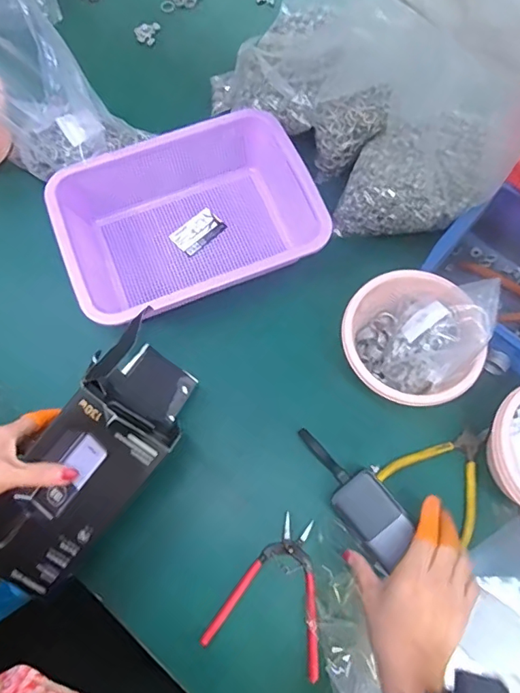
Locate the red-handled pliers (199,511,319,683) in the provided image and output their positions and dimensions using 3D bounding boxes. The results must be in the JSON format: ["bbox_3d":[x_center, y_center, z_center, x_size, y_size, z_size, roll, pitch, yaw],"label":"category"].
[{"bbox_3d":[0.015,0.254,0.527,0.118,0.014,0.143,13,71,4],"label":"red-handled pliers"}]

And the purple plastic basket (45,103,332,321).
[{"bbox_3d":[-0.091,-0.162,0.635,0.293,0.092,0.228,-21,72,-8],"label":"purple plastic basket"}]

